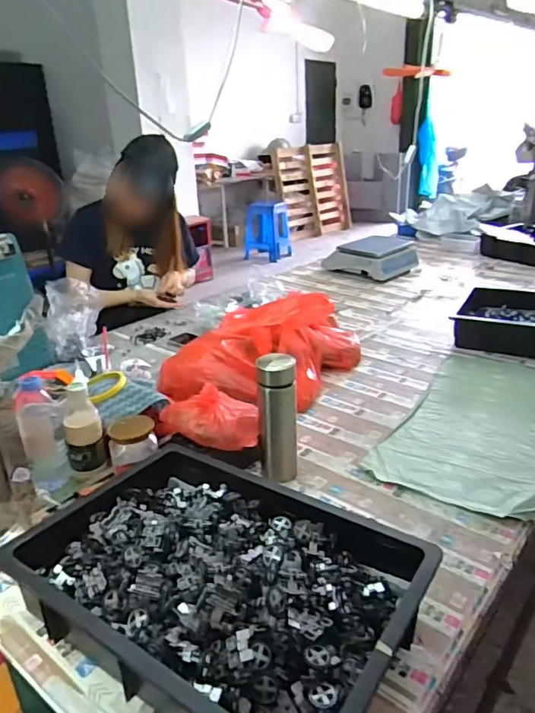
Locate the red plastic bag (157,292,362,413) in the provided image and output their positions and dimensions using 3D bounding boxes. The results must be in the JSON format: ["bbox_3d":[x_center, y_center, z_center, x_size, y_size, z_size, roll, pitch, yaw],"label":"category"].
[{"bbox_3d":[0.003,-0.039,1.186,0.303,0.165,0.414,13,30,30],"label":"red plastic bag"}]

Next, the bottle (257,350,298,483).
[{"bbox_3d":[0.016,0.099,0.866,0.062,0.195,0.059,-4,26,-3],"label":"bottle"}]

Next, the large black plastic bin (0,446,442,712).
[{"bbox_3d":[-0.055,0.258,0.637,0.426,0.099,0.299,14,31,32],"label":"large black plastic bin"}]

